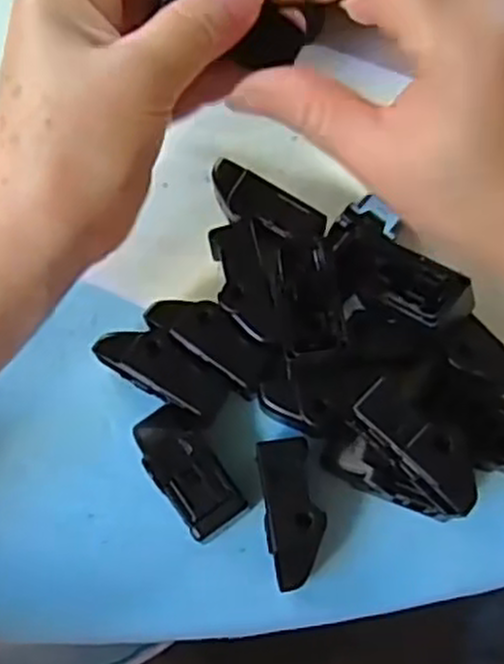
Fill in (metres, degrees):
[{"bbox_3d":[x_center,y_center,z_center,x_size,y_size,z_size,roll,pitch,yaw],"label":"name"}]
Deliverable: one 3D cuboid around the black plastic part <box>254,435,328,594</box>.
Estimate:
[{"bbox_3d":[0.014,0.062,0.266,0.019,0.021,0.048,-8,72,-1],"label":"black plastic part"}]

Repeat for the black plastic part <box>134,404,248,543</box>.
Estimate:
[{"bbox_3d":[-0.023,0.048,0.274,0.023,0.018,0.048,-28,73,-8],"label":"black plastic part"}]

